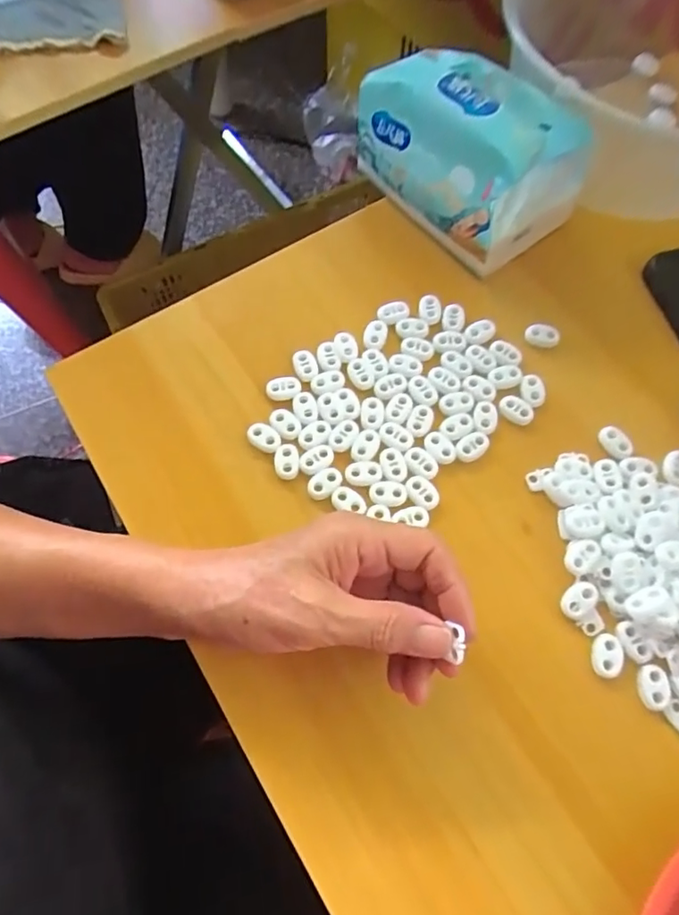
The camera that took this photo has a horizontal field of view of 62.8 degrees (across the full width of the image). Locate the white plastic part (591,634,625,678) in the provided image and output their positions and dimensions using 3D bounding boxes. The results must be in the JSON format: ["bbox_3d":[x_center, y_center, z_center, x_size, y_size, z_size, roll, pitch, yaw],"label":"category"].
[{"bbox_3d":[0.144,0.107,0.299,0.016,0.004,0.022,9,68,4],"label":"white plastic part"}]

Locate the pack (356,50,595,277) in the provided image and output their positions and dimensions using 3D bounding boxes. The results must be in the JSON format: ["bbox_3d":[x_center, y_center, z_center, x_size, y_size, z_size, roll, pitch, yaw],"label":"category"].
[{"bbox_3d":[0.090,-0.214,0.385,0.097,0.083,0.139,-31,71,-12],"label":"pack"}]

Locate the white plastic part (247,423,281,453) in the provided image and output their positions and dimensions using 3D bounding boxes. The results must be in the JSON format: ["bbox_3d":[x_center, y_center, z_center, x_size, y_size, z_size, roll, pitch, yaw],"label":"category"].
[{"bbox_3d":[-0.046,-0.013,0.346,0.023,0.004,0.015,33,72,13],"label":"white plastic part"}]

